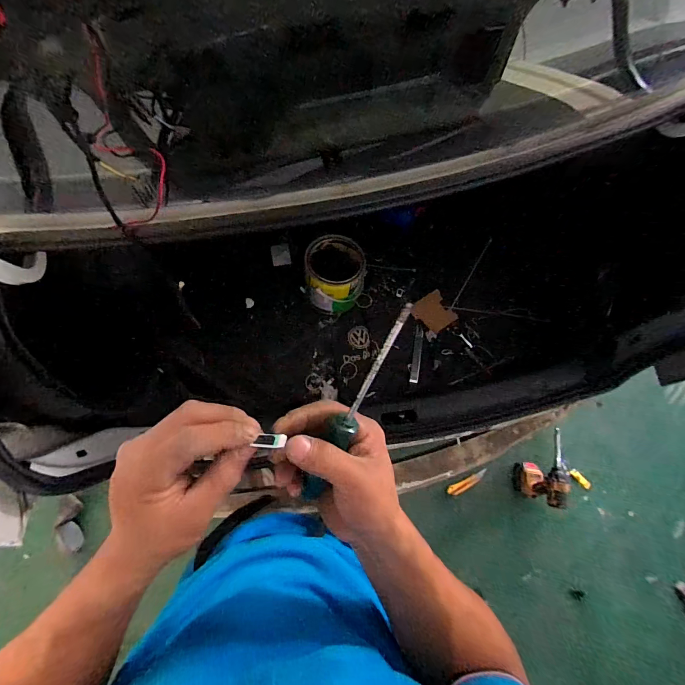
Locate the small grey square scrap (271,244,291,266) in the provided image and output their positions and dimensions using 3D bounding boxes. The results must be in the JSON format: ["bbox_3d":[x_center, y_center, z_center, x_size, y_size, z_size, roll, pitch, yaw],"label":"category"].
[{"bbox_3d":[-0.186,-0.264,1.055,0.054,0.004,0.063,-7,87,1],"label":"small grey square scrap"}]

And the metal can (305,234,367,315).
[{"bbox_3d":[-0.020,-0.185,0.957,0.157,0.161,0.172,-2,75,-2],"label":"metal can"}]

